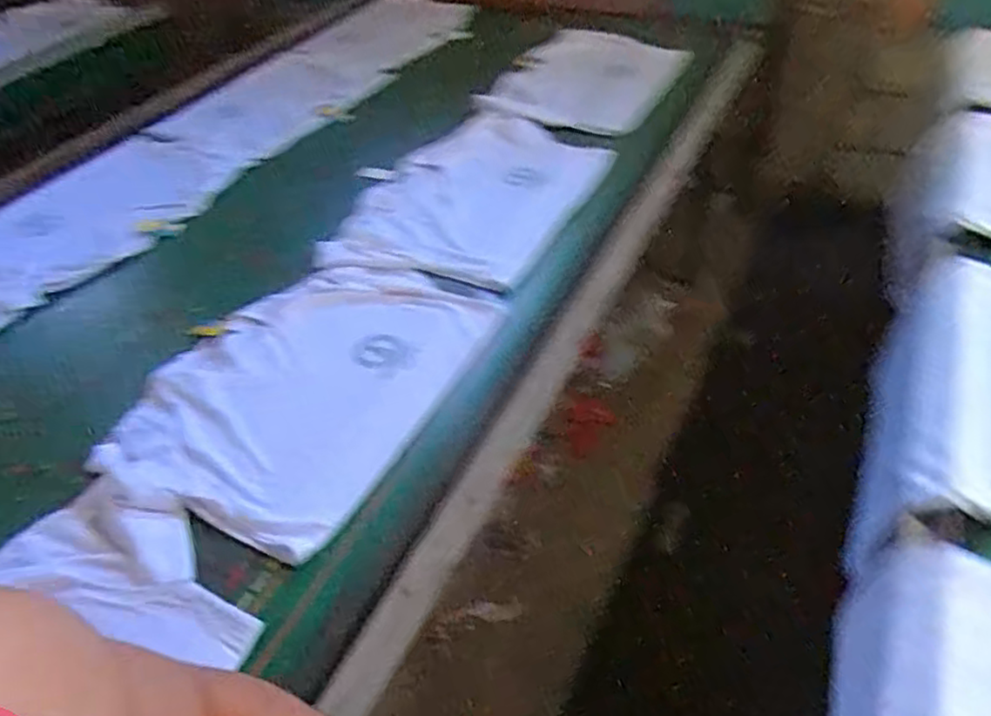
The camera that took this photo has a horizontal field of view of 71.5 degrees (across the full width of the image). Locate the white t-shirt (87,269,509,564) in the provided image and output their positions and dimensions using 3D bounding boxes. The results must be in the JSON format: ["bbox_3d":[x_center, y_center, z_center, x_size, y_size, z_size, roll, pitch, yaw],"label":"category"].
[{"bbox_3d":[-0.271,0.025,1.025,0.378,0.055,0.534,17,47,20],"label":"white t-shirt"}]

